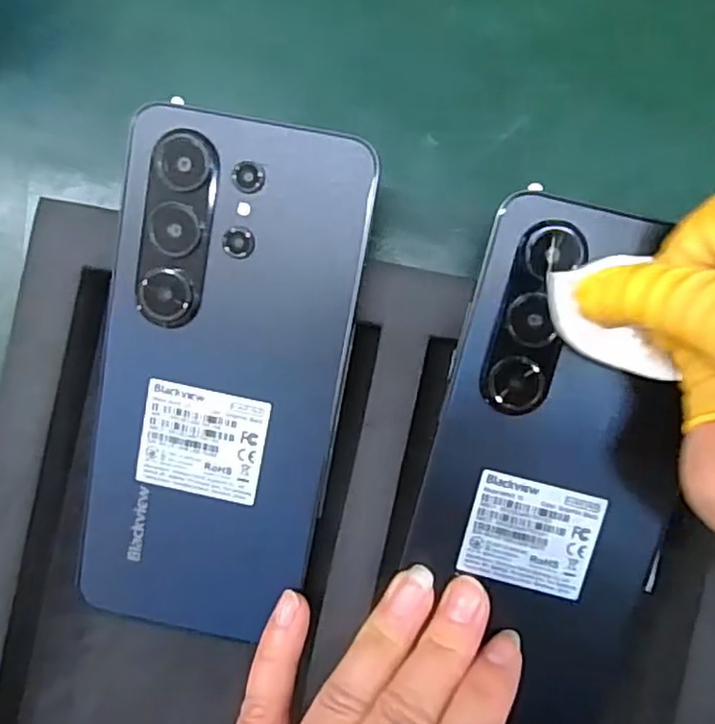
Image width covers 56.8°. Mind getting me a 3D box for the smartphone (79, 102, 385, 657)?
[{"bbox_3d":[-0.044,0.009,0.211,0.076,0.005,0.165,10,100,2],"label":"smartphone"}]

